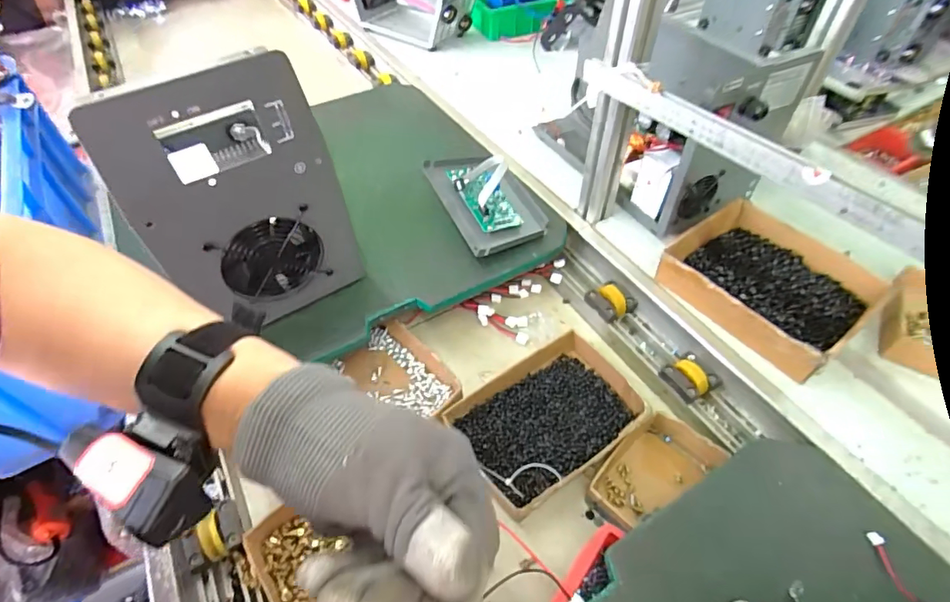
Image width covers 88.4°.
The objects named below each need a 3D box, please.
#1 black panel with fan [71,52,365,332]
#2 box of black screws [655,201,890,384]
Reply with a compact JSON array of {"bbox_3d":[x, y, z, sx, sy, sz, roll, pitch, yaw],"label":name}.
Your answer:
[{"bbox_3d":[-0.245,-0.085,0.535,0.192,0.325,0.031,-28,55,-20],"label":"black panel with fan"},{"bbox_3d":[0.384,-0.026,0.635,0.208,0.054,0.220,-33,56,-23],"label":"box of black screws"}]

